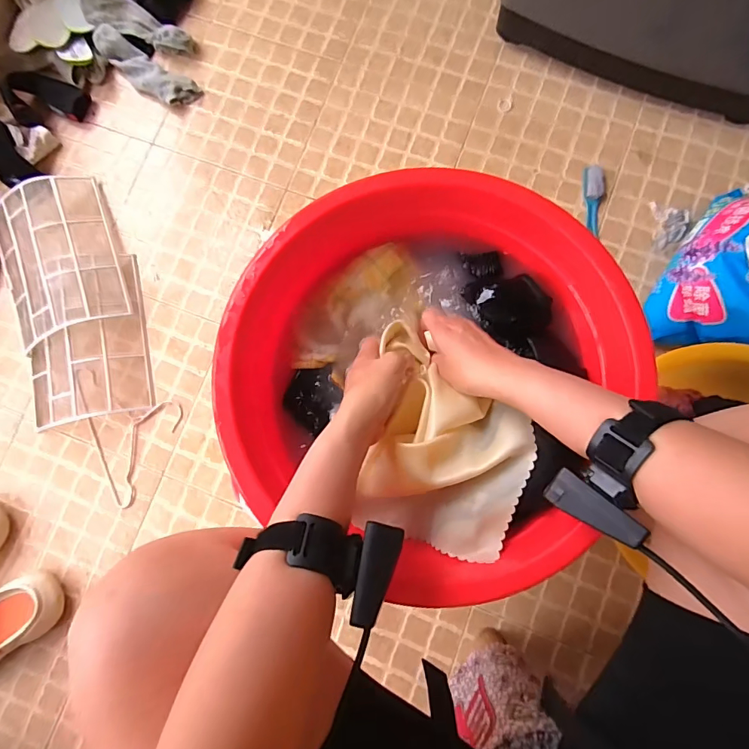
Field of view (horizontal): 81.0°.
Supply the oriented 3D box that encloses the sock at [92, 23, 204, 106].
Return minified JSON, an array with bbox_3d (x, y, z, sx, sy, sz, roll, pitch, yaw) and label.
[{"bbox_3d":[-0.475,-0.627,0.902,0.234,0.033,0.071,33,85,6],"label":"sock"}]

